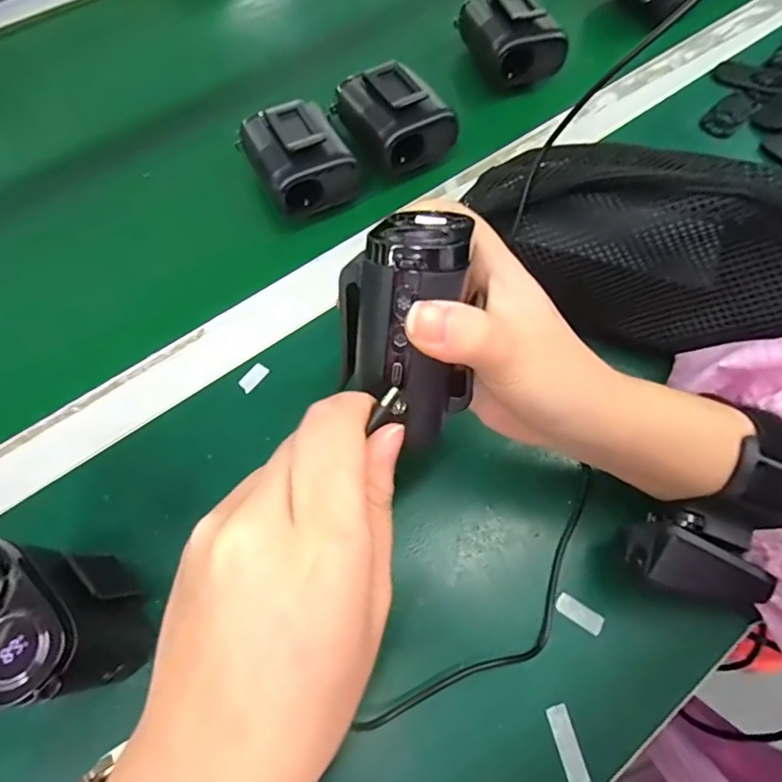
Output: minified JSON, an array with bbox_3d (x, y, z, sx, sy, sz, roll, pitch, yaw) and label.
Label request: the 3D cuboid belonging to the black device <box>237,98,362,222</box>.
[{"bbox_3d":[-0.068,-0.172,0.373,0.065,0.049,0.088,-24,68,-11],"label":"black device"}]

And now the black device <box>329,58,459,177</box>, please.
[{"bbox_3d":[0.001,-0.210,0.393,0.066,0.050,0.085,-27,68,-12],"label":"black device"}]

